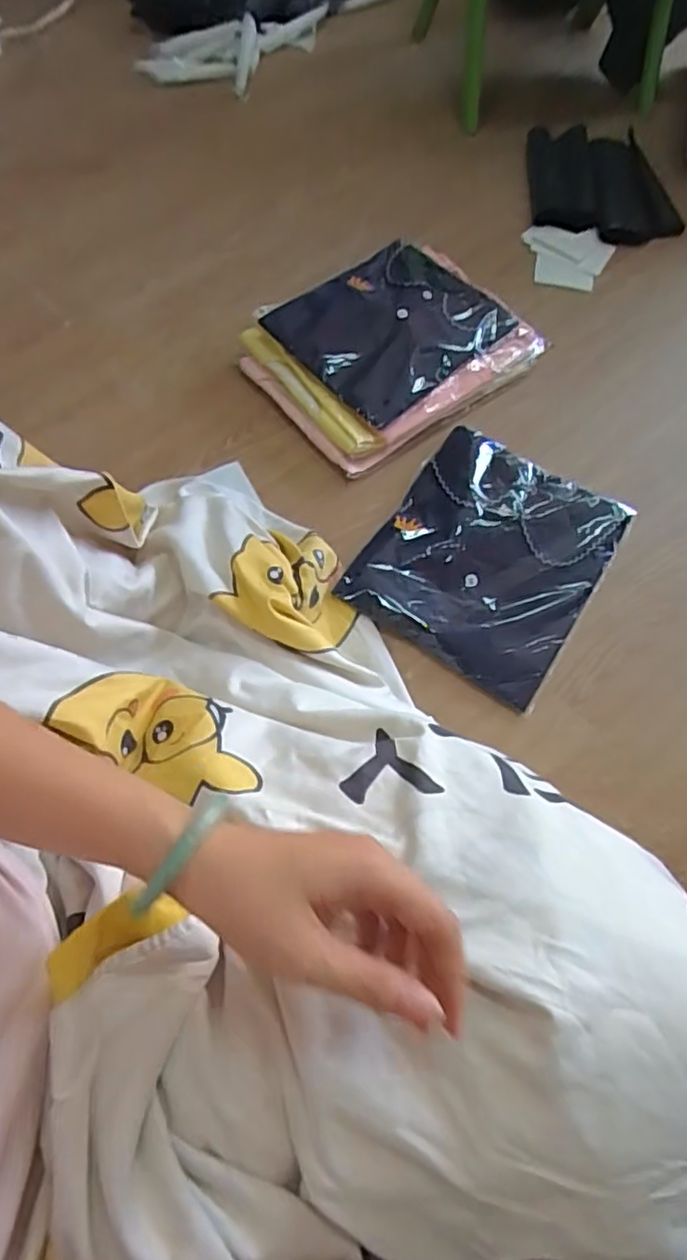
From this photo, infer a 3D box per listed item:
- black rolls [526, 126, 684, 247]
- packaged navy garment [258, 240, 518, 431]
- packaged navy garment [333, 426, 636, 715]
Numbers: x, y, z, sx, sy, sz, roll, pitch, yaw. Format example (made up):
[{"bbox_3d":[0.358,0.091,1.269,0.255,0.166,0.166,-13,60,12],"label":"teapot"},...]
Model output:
[{"bbox_3d":[0.380,-0.661,0.958,0.215,0.033,0.257,8,66,2],"label":"black rolls"},{"bbox_3d":[0.057,-0.366,0.778,0.237,0.030,0.203,-39,73,-17],"label":"packaged navy garment"},{"bbox_3d":[0.155,-0.080,0.681,0.220,0.031,0.257,31,69,12],"label":"packaged navy garment"}]

